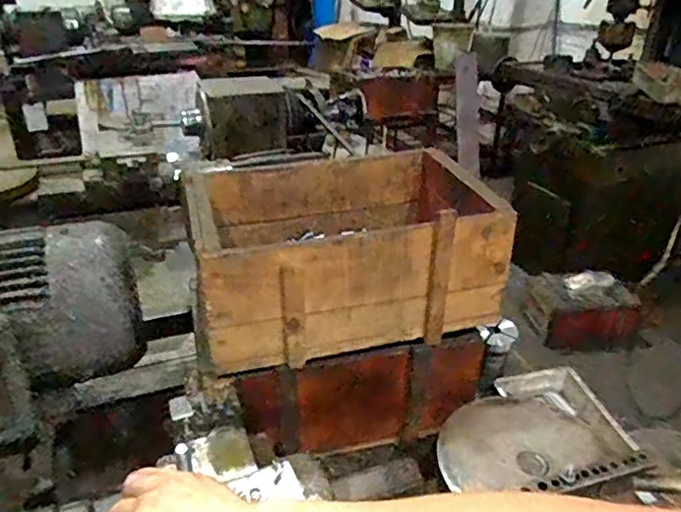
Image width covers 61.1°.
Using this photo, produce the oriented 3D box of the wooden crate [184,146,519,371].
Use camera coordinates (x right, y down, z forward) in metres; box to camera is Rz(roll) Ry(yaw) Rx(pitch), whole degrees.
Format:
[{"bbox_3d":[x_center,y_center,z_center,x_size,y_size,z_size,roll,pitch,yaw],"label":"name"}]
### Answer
[{"bbox_3d":[0.006,-0.015,0.741,0.367,0.148,0.251,-7,30,-16],"label":"wooden crate"}]

